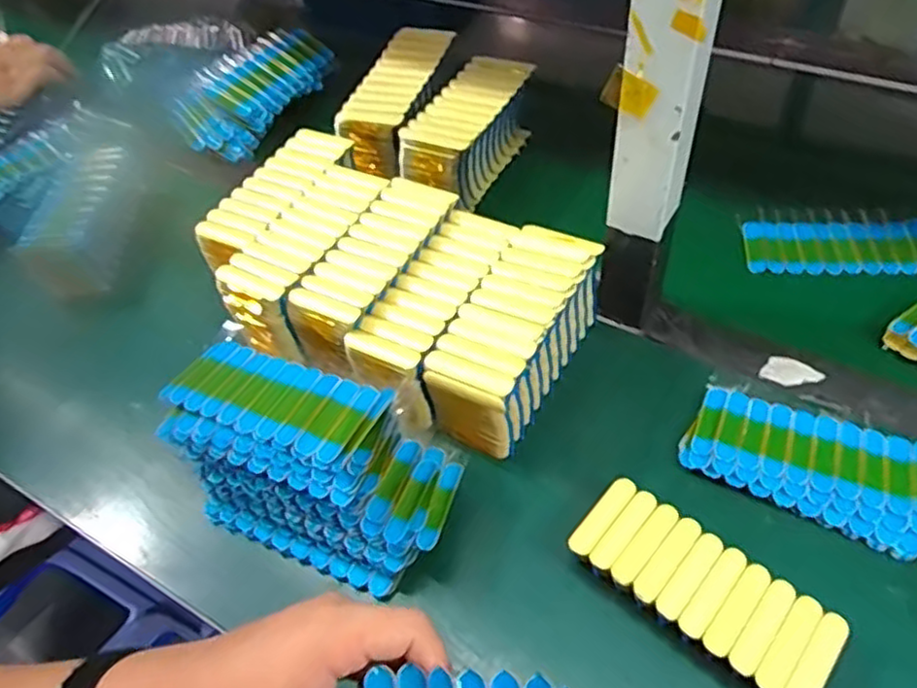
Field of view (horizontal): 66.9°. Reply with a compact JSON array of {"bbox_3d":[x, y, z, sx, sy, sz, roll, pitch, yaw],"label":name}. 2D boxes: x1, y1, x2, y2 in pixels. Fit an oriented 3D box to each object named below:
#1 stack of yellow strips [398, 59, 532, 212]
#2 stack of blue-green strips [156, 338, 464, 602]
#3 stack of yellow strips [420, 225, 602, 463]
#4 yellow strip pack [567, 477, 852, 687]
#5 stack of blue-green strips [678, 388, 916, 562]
[{"bbox_3d":[0.012,-0.212,0.696,0.074,0.080,0.169,20,56,21],"label":"stack of yellow strips"},{"bbox_3d":[-0.103,0.081,0.470,0.199,0.084,0.102,17,55,19],"label":"stack of blue-green strips"},{"bbox_3d":[0.041,-0.003,0.514,0.069,0.084,0.167,24,58,23],"label":"stack of yellow strips"},{"bbox_3d":[0.146,0.147,0.420,0.152,0.023,0.064,32,61,28],"label":"yellow strip pack"},{"bbox_3d":[0.237,0.078,0.470,0.153,0.018,0.081,17,55,19],"label":"stack of blue-green strips"}]

